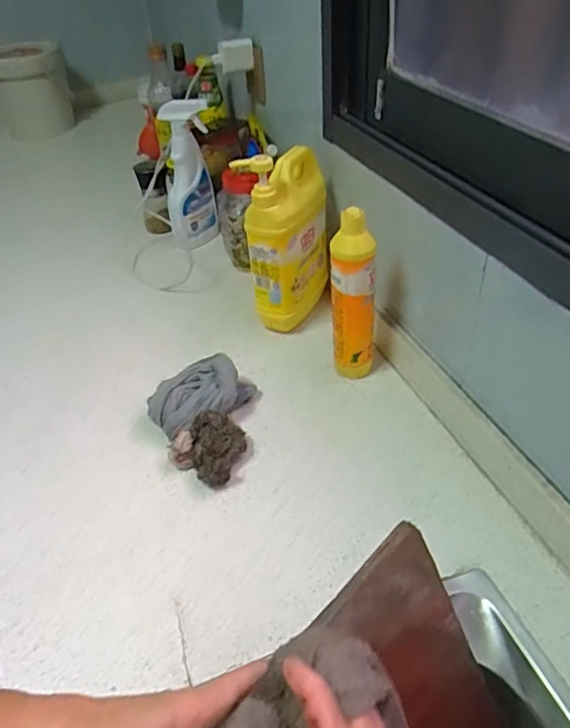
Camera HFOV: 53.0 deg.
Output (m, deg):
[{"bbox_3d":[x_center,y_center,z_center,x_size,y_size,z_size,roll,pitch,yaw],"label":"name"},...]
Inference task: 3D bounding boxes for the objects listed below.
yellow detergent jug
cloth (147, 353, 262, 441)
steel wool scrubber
[{"bbox_3d":[0.004,-0.182,0.845,0.075,0.263,0.139,14,46,22],"label":"yellow detergent jug"},{"bbox_3d":[-0.104,0.044,0.743,0.141,0.059,0.082,-31,46,-27],"label":"cloth"},{"bbox_3d":[-0.078,0.101,0.675,0.066,0.059,0.073,-13,41,-8],"label":"steel wool scrubber"}]

